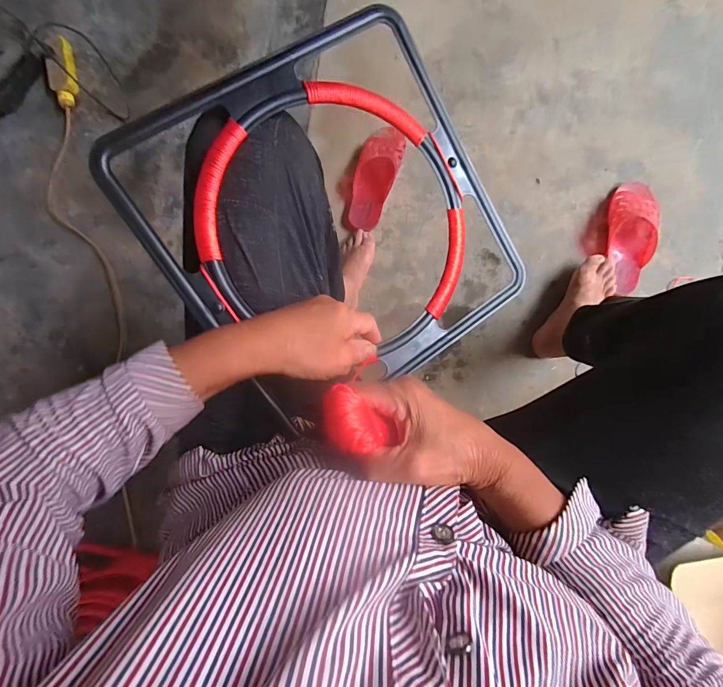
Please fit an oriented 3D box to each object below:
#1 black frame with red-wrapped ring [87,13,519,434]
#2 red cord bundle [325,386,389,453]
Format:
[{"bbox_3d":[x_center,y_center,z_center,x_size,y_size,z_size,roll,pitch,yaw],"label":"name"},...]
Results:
[{"bbox_3d":[-0.014,-0.114,0.375,0.321,0.014,0.319,-36,104,-11],"label":"black frame with red-wrapped ring"},{"bbox_3d":[-0.007,0.057,0.278,0.054,0.033,0.032,44,89,10],"label":"red cord bundle"}]

